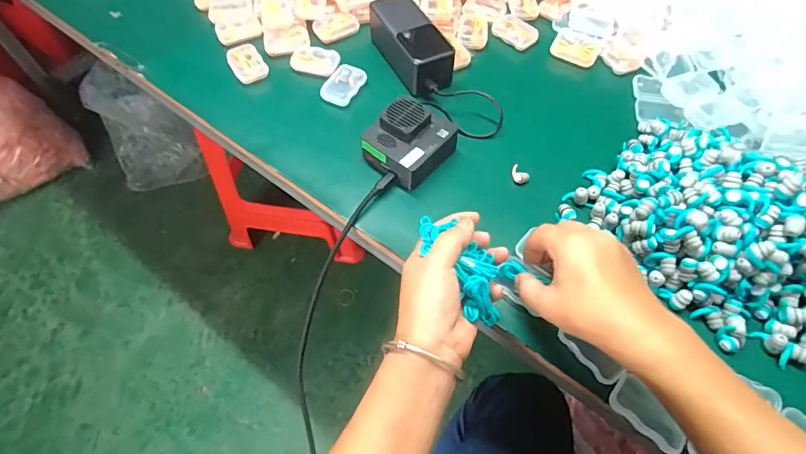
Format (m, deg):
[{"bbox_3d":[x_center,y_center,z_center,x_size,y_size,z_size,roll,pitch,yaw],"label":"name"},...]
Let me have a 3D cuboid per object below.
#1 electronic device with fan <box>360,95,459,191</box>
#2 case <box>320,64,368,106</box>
[{"bbox_3d":[0.009,-0.090,0.457,0.069,0.048,0.082,39,66,21],"label":"electronic device with fan"},{"bbox_3d":[-0.069,-0.166,0.521,0.037,0.013,0.053,26,62,15],"label":"case"}]

